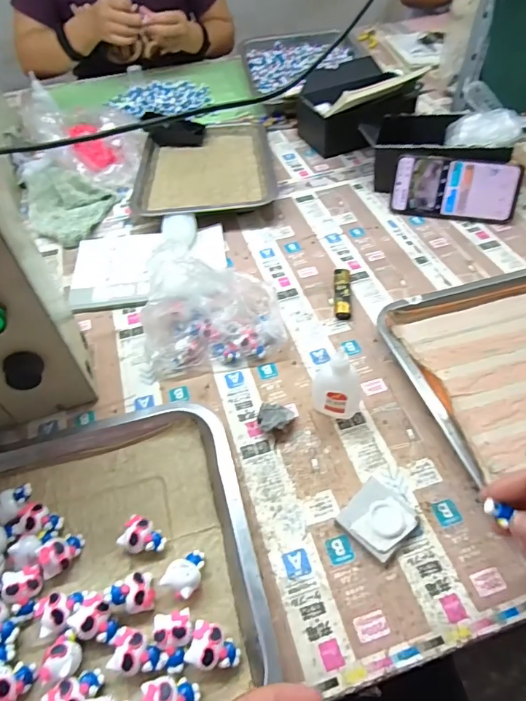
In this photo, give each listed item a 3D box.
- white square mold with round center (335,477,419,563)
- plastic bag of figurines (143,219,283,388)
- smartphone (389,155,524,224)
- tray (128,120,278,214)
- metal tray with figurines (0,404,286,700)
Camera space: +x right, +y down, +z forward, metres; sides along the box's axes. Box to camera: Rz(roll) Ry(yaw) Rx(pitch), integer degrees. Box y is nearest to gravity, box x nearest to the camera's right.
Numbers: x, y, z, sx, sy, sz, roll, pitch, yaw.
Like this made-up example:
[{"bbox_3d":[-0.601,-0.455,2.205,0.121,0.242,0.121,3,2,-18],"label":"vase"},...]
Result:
[{"bbox_3d":[0.095,0.136,0.363,0.048,0.016,0.054,37,61,28],"label":"white square mold with round center"},{"bbox_3d":[-0.062,-0.053,0.473,0.150,0.099,0.108,-12,51,-6],"label":"plastic bag of figurines"},{"bbox_3d":[0.261,-0.221,0.610,0.161,0.076,0.006,10,20,13],"label":"smartphone"},{"bbox_3d":[-0.091,-0.303,0.728,0.209,0.033,0.286,-6,51,-1],"label":"tray"},{"bbox_3d":[-0.183,0.178,0.339,0.349,0.034,0.271,-13,52,-7],"label":"metal tray with figurines"}]

